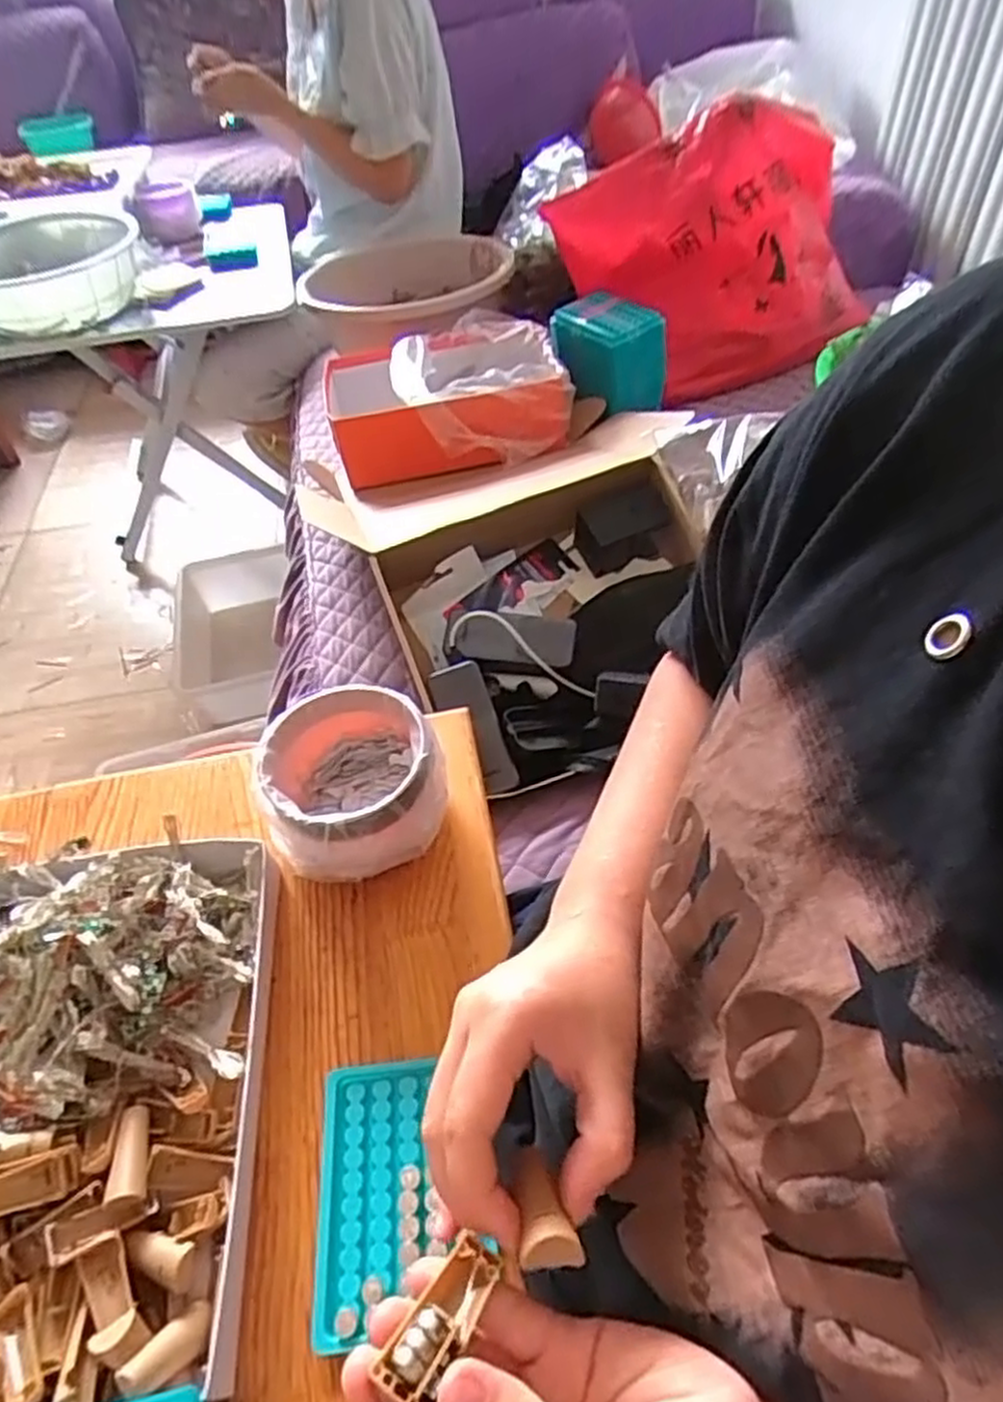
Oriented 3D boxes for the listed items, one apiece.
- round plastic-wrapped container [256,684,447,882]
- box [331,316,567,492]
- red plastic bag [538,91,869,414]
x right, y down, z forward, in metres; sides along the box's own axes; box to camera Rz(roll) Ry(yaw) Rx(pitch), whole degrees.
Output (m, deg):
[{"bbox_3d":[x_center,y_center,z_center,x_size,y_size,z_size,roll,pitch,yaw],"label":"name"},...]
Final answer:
[{"bbox_3d":[-0.102,0.064,0.547,0.120,0.086,0.126,-3,49,3],"label":"round plastic-wrapped container"},{"bbox_3d":[-0.076,-0.413,1.028,0.301,0.100,0.241,-12,49,-6],"label":"box"},{"bbox_3d":[0.326,-0.671,1.114,0.352,0.261,0.442,29,57,26],"label":"red plastic bag"}]

